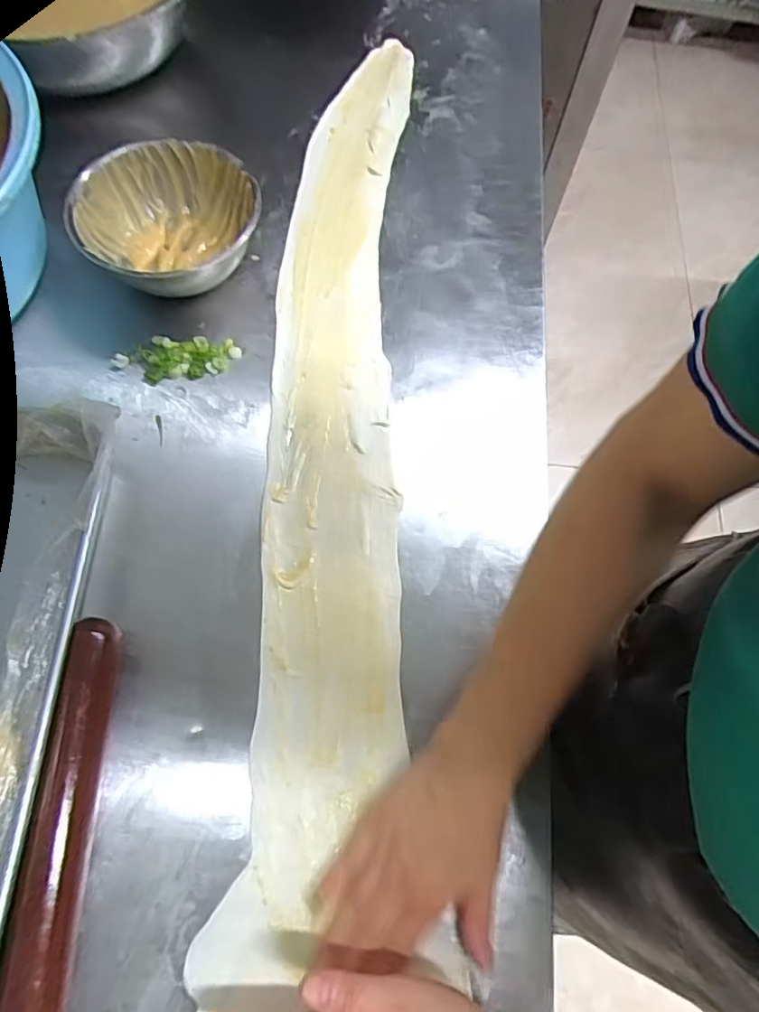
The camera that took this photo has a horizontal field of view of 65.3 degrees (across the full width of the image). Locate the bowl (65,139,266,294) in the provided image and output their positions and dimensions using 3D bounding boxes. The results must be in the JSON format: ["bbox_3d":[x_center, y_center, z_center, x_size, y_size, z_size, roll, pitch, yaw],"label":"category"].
[{"bbox_3d":[-0.200,-0.267,0.570,0.161,0.067,0.161,1,67,-3],"label":"bowl"}]

